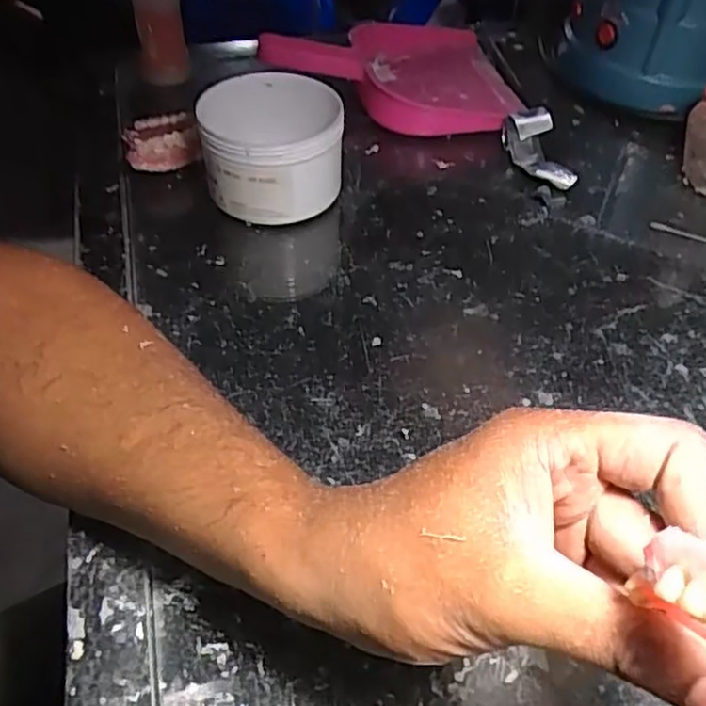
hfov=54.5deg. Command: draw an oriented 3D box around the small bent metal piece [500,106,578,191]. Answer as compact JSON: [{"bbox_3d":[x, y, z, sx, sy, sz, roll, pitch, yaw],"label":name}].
[{"bbox_3d":[0.133,-0.147,0.491,0.036,0.032,0.066,-4,48,-5],"label":"small bent metal piece"}]

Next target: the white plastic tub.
[{"bbox_3d":[-0.053,-0.135,0.453,0.088,0.065,0.100,-1,47,-2],"label":"white plastic tub"}]

